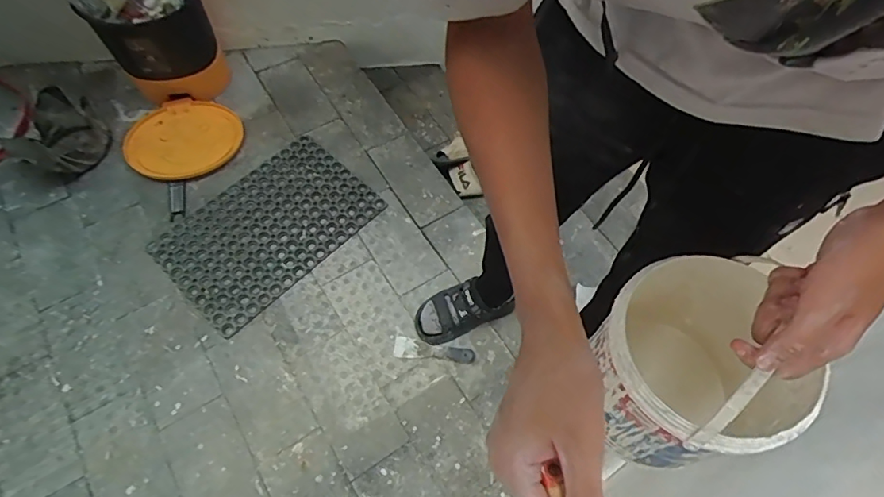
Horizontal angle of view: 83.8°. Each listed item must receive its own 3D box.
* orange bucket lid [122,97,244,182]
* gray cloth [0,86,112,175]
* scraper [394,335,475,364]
[{"bbox_3d":[-0.759,-0.322,1.443,0.309,0.031,0.280,26,66,11],"label":"orange bucket lid"},{"bbox_3d":[-1.066,-0.320,1.381,0.218,0.101,0.250,17,64,8],"label":"gray cloth"},{"bbox_3d":[-0.020,0.251,1.194,0.191,0.015,0.048,11,64,4],"label":"scraper"}]

